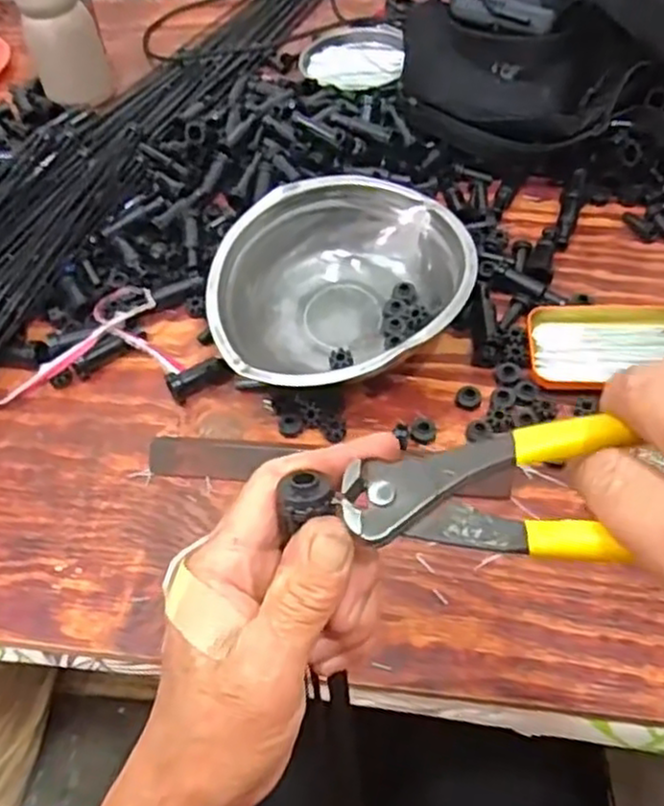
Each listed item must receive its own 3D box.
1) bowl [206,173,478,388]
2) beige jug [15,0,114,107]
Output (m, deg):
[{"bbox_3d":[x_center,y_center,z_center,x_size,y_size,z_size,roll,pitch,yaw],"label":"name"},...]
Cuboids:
[{"bbox_3d":[0.009,-0.085,0.578,0.190,0.090,0.185,-3,53,3],"label":"bowl"},{"bbox_3d":[-0.313,-0.437,0.843,0.082,0.159,0.095,-15,53,-6],"label":"beige jug"}]

